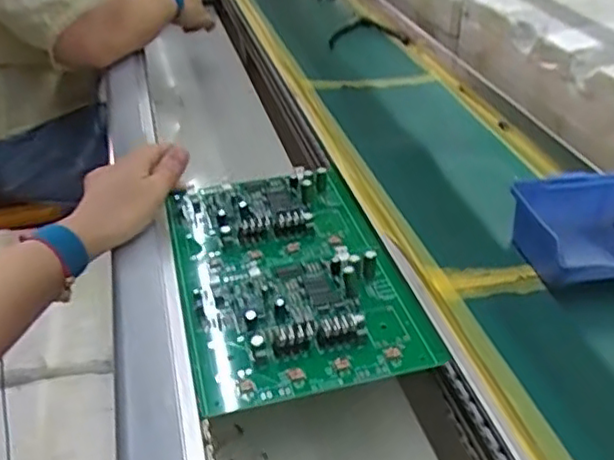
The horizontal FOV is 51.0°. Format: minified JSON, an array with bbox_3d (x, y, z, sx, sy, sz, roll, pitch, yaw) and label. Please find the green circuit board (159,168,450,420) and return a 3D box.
[{"bbox_3d":[-0.017,0.025,0.511,0.165,0.026,0.257,-7,36,-13],"label":"green circuit board"}]

